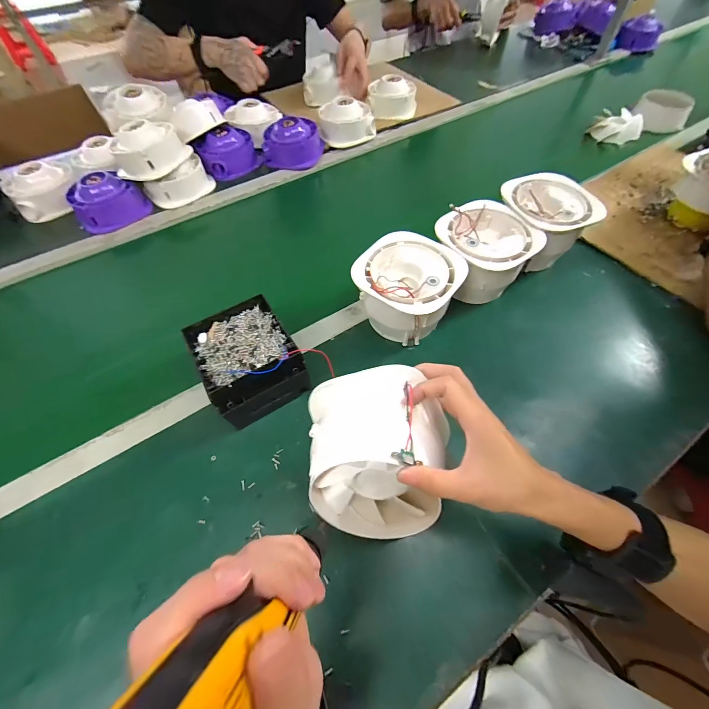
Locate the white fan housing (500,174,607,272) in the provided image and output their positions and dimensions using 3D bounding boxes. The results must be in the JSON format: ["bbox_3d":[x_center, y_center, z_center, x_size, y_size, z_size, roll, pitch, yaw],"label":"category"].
[{"bbox_3d":[0.312,-0.228,0.550,0.134,0.086,0.135,-21,60,-11],"label":"white fan housing"}]

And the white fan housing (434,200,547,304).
[{"bbox_3d":[0.198,-0.164,0.511,0.131,0.084,0.134,-1,58,1],"label":"white fan housing"}]

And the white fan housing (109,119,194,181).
[{"bbox_3d":[-0.417,-0.419,0.654,0.111,0.073,0.128,21,61,14],"label":"white fan housing"}]

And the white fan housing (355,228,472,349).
[{"bbox_3d":[0.079,-0.099,0.484,0.142,0.090,0.140,25,62,16],"label":"white fan housing"}]

